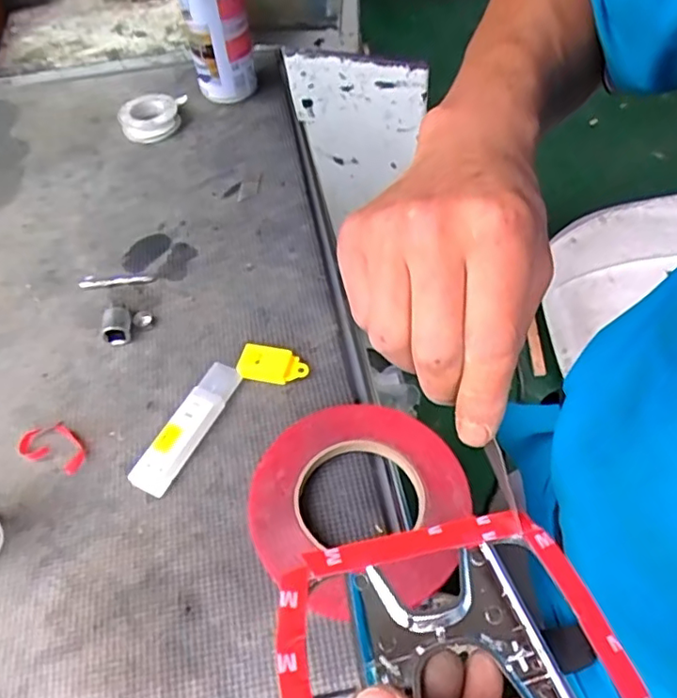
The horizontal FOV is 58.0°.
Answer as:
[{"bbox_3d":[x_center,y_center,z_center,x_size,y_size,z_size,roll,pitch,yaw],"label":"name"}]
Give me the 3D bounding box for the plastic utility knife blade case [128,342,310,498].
[{"bbox_3d":[-0.090,0.042,0.437,0.140,0.015,0.049,-39,60,-23],"label":"plastic utility knife blade case"}]

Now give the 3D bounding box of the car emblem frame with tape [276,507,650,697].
[{"bbox_3d":[0.041,0.112,0.217,0.120,0.010,0.100,-7,48,-13],"label":"car emblem frame with tape"}]

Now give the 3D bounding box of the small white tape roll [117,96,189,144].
[{"bbox_3d":[-0.200,-0.253,0.660,0.064,0.025,0.072,-8,53,-2],"label":"small white tape roll"}]

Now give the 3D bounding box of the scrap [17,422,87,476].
[{"bbox_3d":[-0.198,0.067,0.429,0.052,0.006,0.031,17,57,14],"label":"scrap"}]

